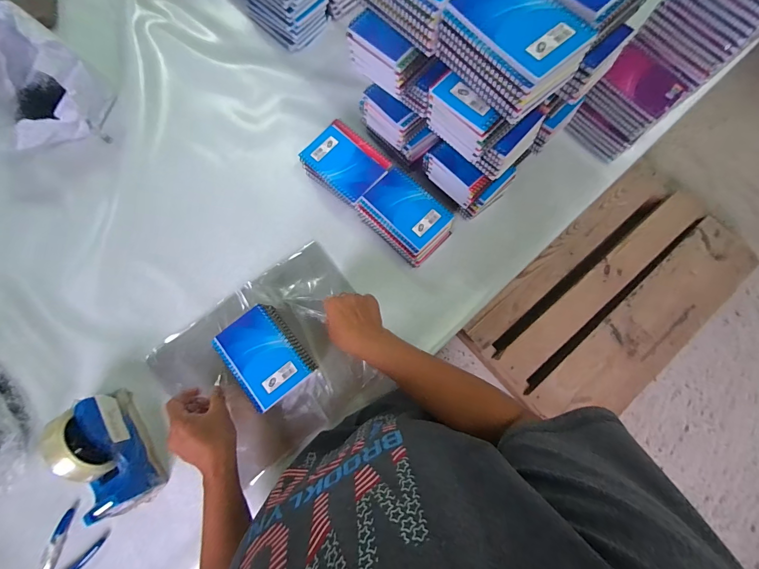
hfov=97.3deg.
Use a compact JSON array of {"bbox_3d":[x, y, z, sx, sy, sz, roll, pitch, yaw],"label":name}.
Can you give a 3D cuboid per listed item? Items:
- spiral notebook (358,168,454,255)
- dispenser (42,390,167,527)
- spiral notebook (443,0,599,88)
[{"bbox_3d":[0.042,-0.121,0.542,0.133,0.012,0.087,44,81,8],"label":"spiral notebook"},{"bbox_3d":[-0.372,0.231,0.453,0.058,0.110,0.158,-34,78,-8],"label":"dispenser"},{"bbox_3d":[0.141,-0.266,0.340,0.088,0.014,0.130,-39,81,-8],"label":"spiral notebook"}]

